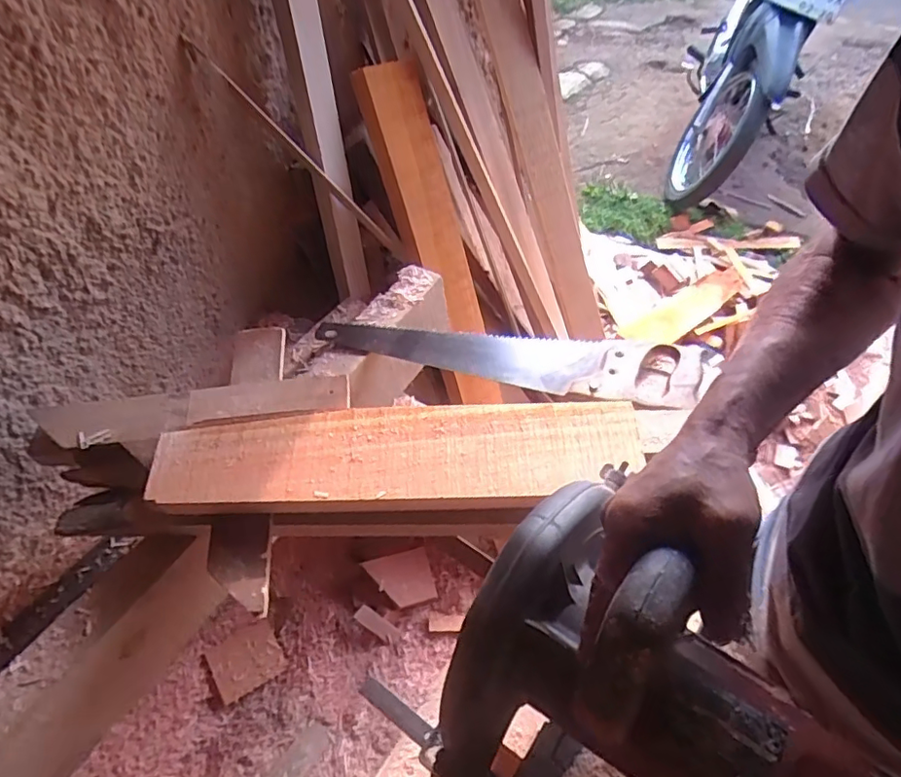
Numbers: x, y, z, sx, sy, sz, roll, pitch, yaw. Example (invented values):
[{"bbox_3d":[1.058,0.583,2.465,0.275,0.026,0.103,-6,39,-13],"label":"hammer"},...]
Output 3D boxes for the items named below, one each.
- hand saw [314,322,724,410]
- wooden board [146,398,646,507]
[{"bbox_3d":[0.073,-0.038,0.768,0.517,0.030,0.099,4,49,8],"label":"hand saw"},{"bbox_3d":[-0.051,0.069,0.611,0.507,0.040,0.111,-4,49,1],"label":"wooden board"}]

